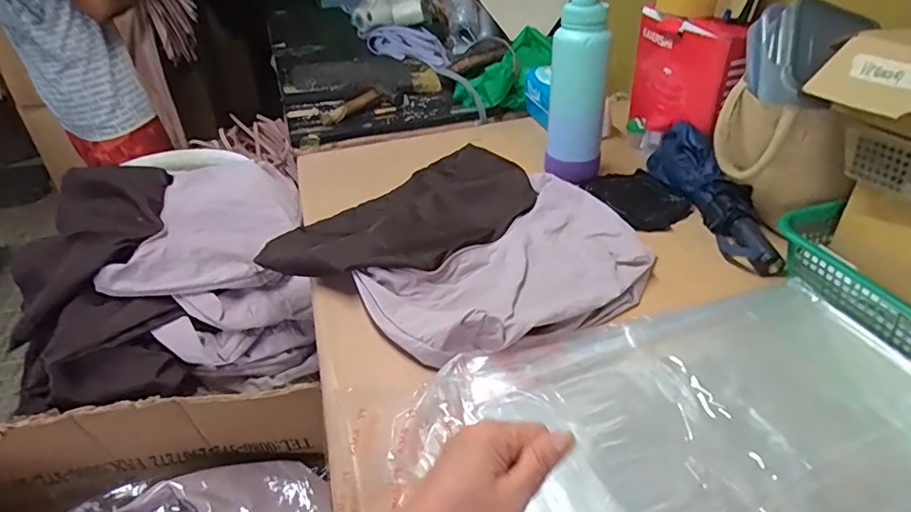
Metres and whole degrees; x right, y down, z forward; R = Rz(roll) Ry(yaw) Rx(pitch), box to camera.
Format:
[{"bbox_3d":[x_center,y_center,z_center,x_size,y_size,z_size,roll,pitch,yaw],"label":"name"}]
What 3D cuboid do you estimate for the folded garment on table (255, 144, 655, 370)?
[{"bbox_3d":[0.012,-0.036,0.737,0.411,0.046,0.449,-30,43,-34],"label":"folded garment on table"}]

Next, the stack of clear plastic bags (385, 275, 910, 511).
[{"bbox_3d":[0.184,0.157,0.473,0.562,0.012,0.297,-13,37,-17],"label":"stack of clear plastic bags"}]

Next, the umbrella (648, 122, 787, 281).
[{"bbox_3d":[0.384,-0.098,0.790,0.064,0.092,0.314,-7,35,-7],"label":"umbrella"}]

